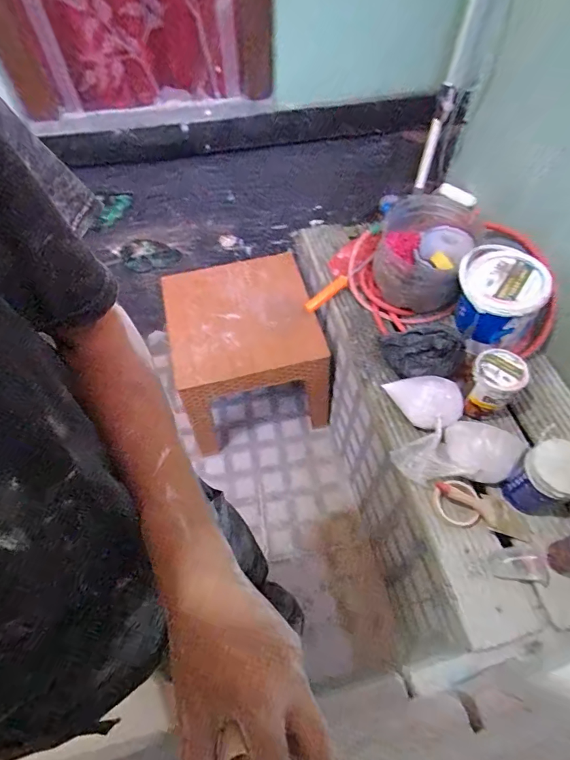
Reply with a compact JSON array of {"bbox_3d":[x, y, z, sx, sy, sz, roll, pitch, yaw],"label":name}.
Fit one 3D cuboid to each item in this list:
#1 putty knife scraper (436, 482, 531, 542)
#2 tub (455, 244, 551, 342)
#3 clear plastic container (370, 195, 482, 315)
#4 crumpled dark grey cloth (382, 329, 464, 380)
[{"bbox_3d":[0.404,0.256,0.833,0.188,0.019,0.059,36,64,14],"label":"putty knife scraper"},{"bbox_3d":[0.496,-0.206,0.982,0.185,0.160,0.169,18,61,11],"label":"tub"},{"bbox_3d":[0.352,-0.326,1.076,0.230,0.178,0.238,0,59,0],"label":"clear plastic container"},{"bbox_3d":[0.313,-0.059,0.969,0.191,0.139,0.078,26,63,15],"label":"crumpled dark grey cloth"}]

